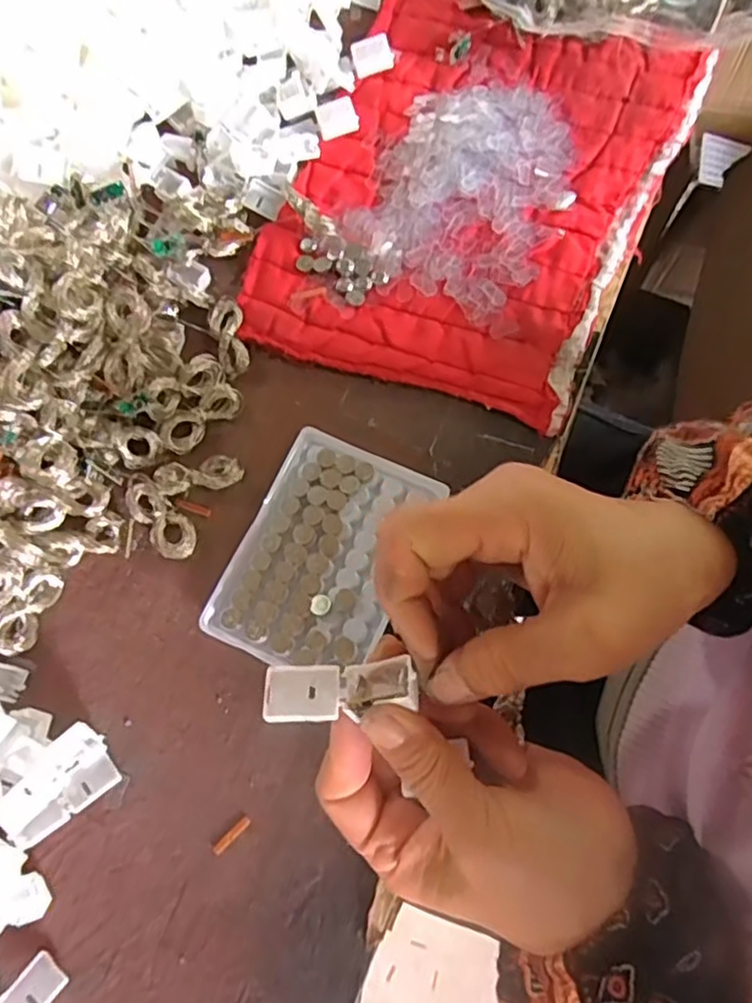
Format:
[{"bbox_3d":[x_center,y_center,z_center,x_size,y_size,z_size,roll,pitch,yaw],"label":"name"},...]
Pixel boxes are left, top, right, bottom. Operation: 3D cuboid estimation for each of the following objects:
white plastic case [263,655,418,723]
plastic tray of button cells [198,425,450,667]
[{"bbox_3d":[-0.013,0.069,0.245,0.055,0.016,0.020,-8,74,5],"label":"white plastic case"},{"bbox_3d":[-0.029,0.029,0.372,0.090,0.011,0.127,24,77,8],"label":"plastic tray of button cells"}]

